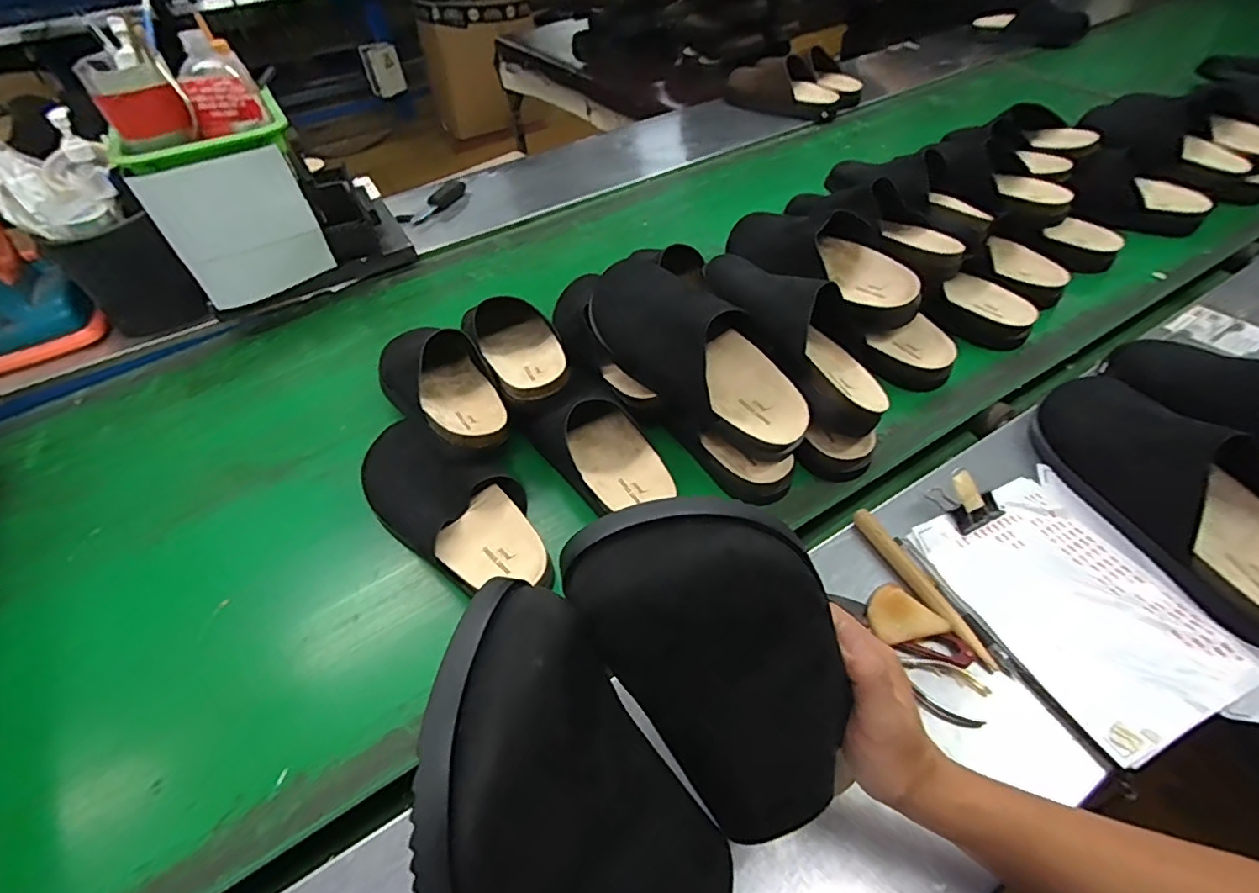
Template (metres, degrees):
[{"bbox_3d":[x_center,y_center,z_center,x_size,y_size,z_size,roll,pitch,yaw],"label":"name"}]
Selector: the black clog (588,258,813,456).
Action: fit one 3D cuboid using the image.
[{"bbox_3d":[0.072,-0.102,0.589,0.276,0.099,0.098,43,63,13],"label":"black clog"}]

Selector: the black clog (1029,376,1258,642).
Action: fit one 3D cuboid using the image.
[{"bbox_3d":[0.472,0.036,0.496,0.093,0.075,0.273,-14,50,-8],"label":"black clog"}]

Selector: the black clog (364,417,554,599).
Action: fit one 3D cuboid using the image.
[{"bbox_3d":[-0.173,0.066,0.567,0.253,0.071,0.110,30,58,26],"label":"black clog"}]

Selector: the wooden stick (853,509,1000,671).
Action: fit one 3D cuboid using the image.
[{"bbox_3d":[0.251,0.116,0.487,0.017,0.013,0.159,-21,51,-13],"label":"wooden stick"}]

